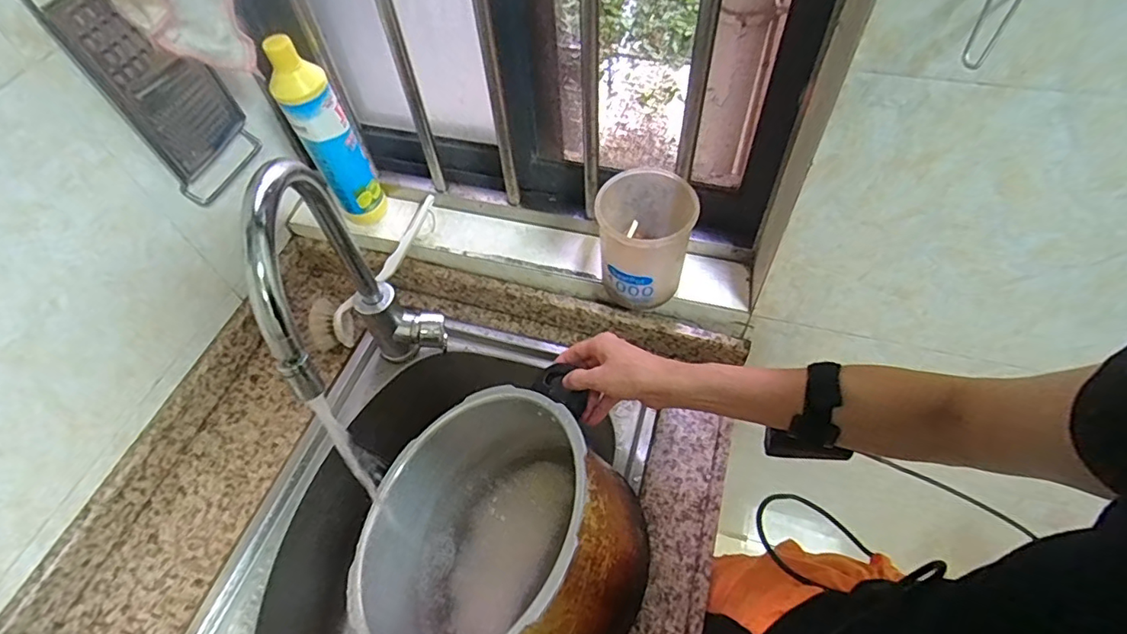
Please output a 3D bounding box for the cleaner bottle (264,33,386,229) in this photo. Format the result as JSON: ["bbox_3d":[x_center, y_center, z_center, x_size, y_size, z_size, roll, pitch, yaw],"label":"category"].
[{"bbox_3d":[-0.267,-0.202,0.639,0.058,0.239,0.050,-18,56,-8],"label":"cleaner bottle"}]

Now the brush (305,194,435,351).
[{"bbox_3d":[-0.240,-0.059,0.700,0.043,0.051,0.230,36,87,25],"label":"brush"}]

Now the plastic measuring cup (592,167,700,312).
[{"bbox_3d":[0.088,-0.081,0.597,0.090,0.124,0.100,1,55,5],"label":"plastic measuring cup"}]

